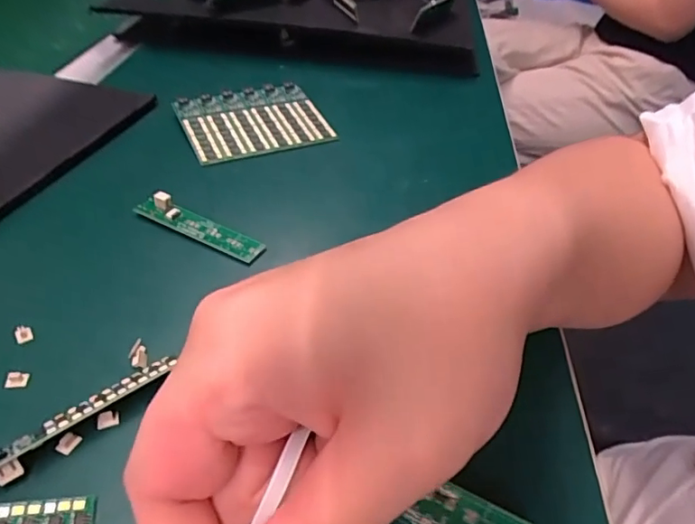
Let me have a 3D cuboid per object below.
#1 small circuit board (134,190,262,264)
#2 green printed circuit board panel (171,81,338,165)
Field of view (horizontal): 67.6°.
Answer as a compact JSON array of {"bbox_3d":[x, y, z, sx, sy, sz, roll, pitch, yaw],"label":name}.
[{"bbox_3d":[-0.085,-0.023,0.296,0.082,0.009,0.017,21,44,21],"label":"small circuit board"},{"bbox_3d":[-0.072,-0.109,0.397,0.103,0.011,0.083,-17,44,-21],"label":"green printed circuit board panel"}]

